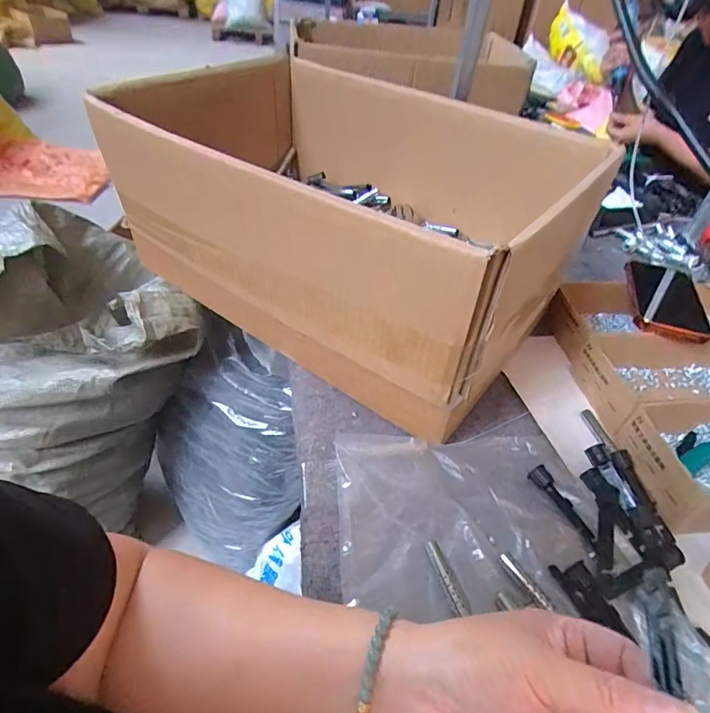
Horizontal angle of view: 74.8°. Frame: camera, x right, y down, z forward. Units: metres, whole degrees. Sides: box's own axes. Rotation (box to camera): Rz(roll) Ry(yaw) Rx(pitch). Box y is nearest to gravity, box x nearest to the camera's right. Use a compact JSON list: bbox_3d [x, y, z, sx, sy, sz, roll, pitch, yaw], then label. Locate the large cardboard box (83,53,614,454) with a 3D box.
[{"bbox_3d":[-0.012,-0.179,0.573,0.518,0.209,0.369,31,47,25],"label":"large cardboard box"}]

